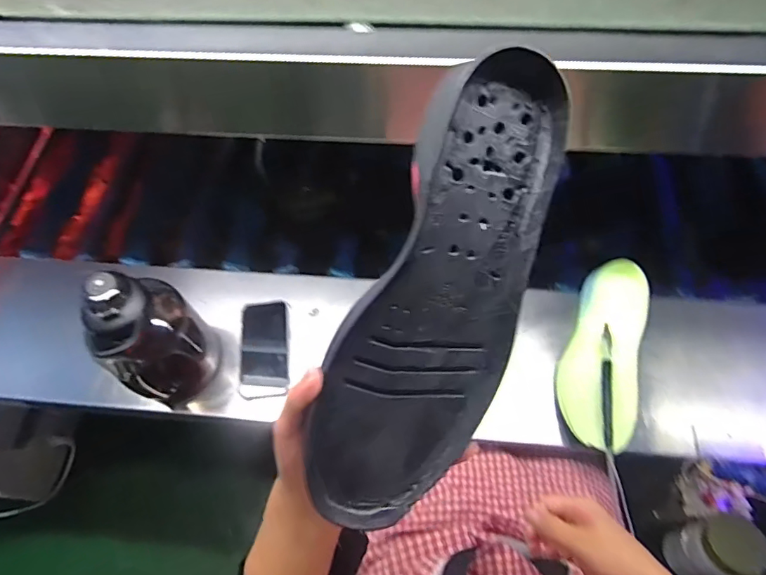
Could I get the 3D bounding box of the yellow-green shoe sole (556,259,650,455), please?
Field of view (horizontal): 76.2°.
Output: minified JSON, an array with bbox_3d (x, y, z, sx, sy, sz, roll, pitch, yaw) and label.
[{"bbox_3d":[0.317,0.087,0.697,0.109,0.038,0.274,13,64,9],"label":"yellow-green shoe sole"}]

